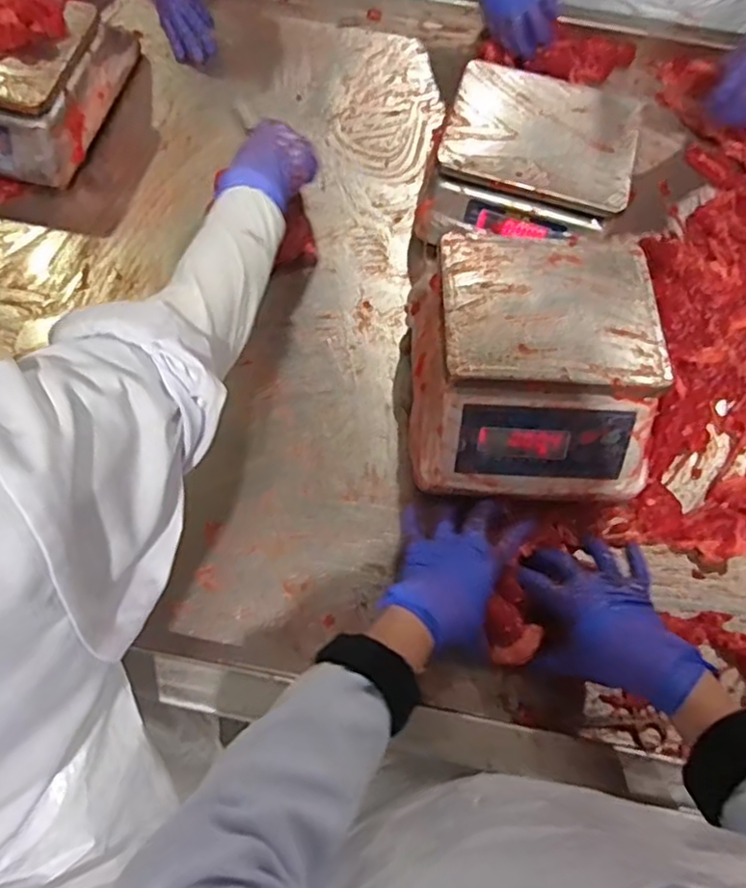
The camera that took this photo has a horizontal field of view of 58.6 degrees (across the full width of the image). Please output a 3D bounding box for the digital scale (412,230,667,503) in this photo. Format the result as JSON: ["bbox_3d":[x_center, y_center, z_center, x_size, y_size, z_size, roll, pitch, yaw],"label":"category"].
[{"bbox_3d":[0.157,-0.078,0.659,0.226,0.111,0.238,1,66,-2],"label":"digital scale"}]

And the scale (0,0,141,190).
[{"bbox_3d":[-0.472,-0.480,0.853,0.238,0.111,0.260,11,66,3],"label":"scale"}]

